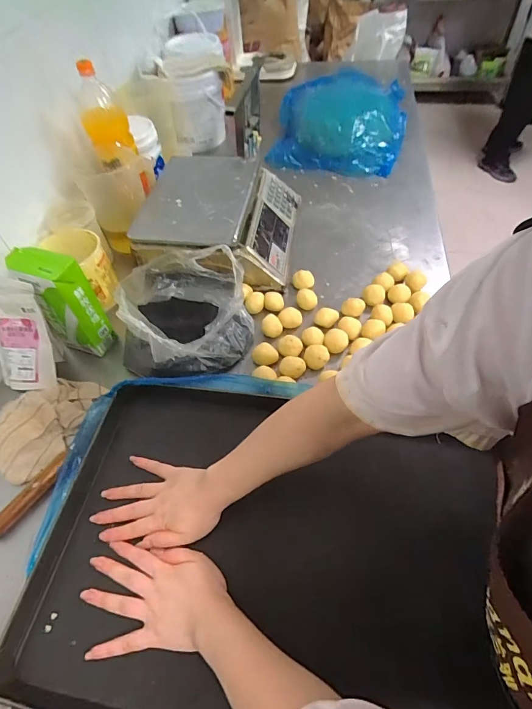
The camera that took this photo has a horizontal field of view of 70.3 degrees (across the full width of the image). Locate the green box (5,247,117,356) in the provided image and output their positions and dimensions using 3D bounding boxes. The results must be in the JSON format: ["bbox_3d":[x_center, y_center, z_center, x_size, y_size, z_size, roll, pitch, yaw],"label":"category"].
[{"bbox_3d":[-0.347,-0.092,0.668,0.105,0.193,0.070,11,55,12],"label":"green box"}]

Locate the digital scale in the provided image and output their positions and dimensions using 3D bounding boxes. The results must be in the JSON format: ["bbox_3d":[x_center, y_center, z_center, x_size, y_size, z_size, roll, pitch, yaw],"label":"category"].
[{"bbox_3d":[-0.092,-0.317,0.854,0.315,0.121,0.351,5,54,8],"label":"digital scale"}]

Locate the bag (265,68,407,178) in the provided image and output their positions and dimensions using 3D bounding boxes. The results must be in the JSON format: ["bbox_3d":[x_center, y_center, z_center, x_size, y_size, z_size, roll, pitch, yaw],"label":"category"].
[{"bbox_3d":[0.230,-0.735,1.164,0.395,0.108,0.515,13,55,13],"label":"bag"}]

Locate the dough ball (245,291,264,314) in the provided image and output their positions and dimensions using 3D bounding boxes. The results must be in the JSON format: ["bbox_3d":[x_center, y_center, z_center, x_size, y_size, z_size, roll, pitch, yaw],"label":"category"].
[{"bbox_3d":[-0.022,-0.108,0.767,0.037,0.029,0.042,-3,53,2],"label":"dough ball"}]

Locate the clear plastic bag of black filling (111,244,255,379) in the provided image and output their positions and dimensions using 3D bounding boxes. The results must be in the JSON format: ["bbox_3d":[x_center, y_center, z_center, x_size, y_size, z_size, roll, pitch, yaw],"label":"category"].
[{"bbox_3d":[-0.148,-0.079,0.679,0.237,0.135,0.251,-11,53,-4],"label":"clear plastic bag of black filling"}]

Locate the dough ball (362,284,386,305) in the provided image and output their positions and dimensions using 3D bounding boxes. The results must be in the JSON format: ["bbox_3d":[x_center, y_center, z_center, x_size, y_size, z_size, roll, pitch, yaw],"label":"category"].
[{"bbox_3d":[0.216,-0.117,0.761,0.043,0.036,0.041,-2,53,3],"label":"dough ball"}]

